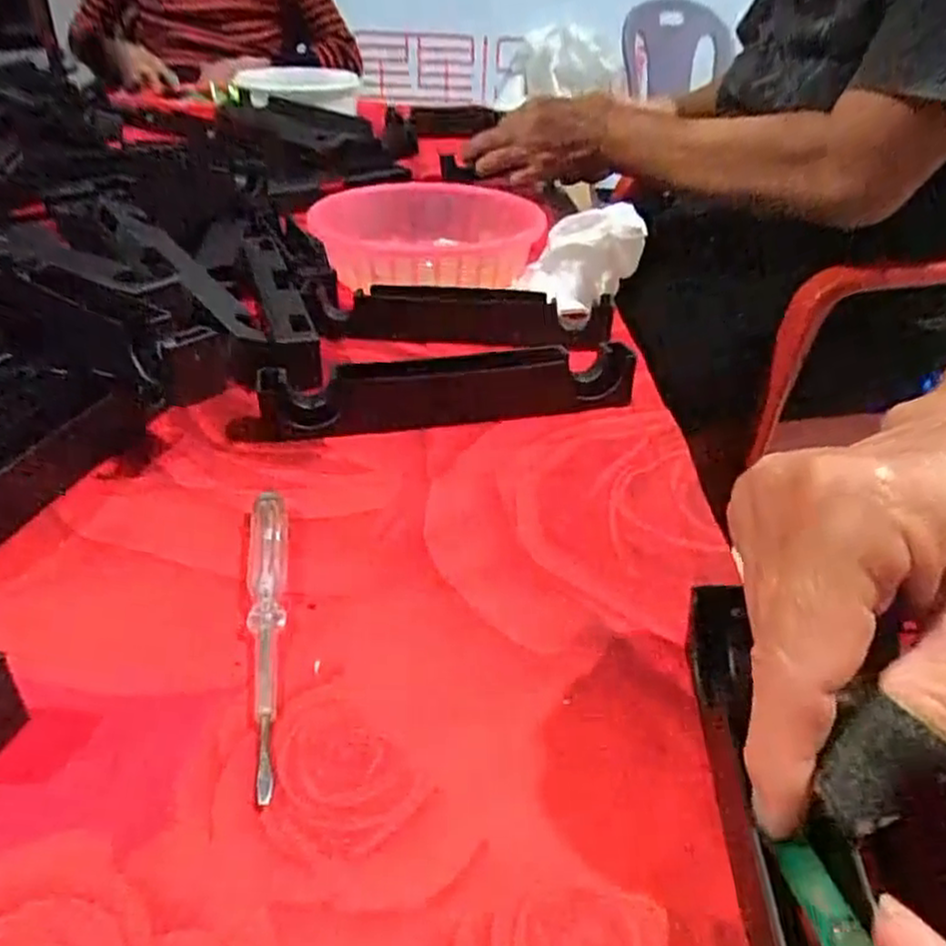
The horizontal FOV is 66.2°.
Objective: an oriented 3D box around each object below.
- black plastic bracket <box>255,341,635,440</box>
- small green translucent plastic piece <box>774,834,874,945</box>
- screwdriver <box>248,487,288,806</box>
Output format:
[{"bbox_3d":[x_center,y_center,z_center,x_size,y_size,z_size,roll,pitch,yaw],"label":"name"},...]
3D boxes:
[{"bbox_3d":[-0.010,-0.046,0.380,0.195,0.031,0.024,-6,36,-13],"label":"black plastic bracket"},{"bbox_3d":[0.081,0.100,0.166,0.008,0.011,0.037,2,9,-1],"label":"small green translucent plastic piece"},{"bbox_3d":[-0.073,0.051,0.254,0.014,0.013,0.128,-4,35,-10],"label":"screwdriver"}]

